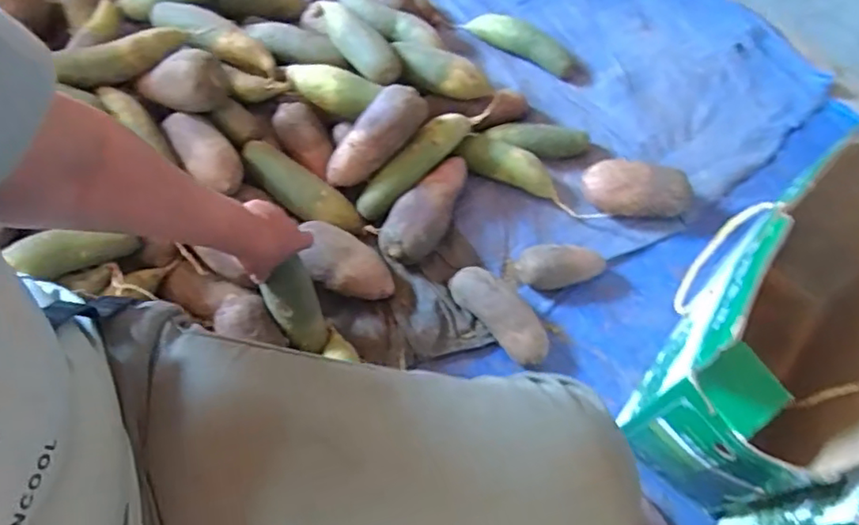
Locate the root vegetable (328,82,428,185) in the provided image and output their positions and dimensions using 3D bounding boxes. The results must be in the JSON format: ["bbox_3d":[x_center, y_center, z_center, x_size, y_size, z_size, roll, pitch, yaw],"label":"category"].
[{"bbox_3d":[-0.080,-0.175,0.830,0.175,0.054,0.057,-45,69,10],"label":"root vegetable"}]

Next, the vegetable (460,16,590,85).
[{"bbox_3d":[0.168,-0.377,1.021,0.243,0.052,0.047,25,64,11],"label":"vegetable"}]

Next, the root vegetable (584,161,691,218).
[{"bbox_3d":[0.299,-0.104,0.859,0.145,0.073,0.070,5,62,1],"label":"root vegetable"}]

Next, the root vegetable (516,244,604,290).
[{"bbox_3d":[0.185,0.005,0.827,0.126,0.049,0.053,-3,62,-3],"label":"root vegetable"}]

